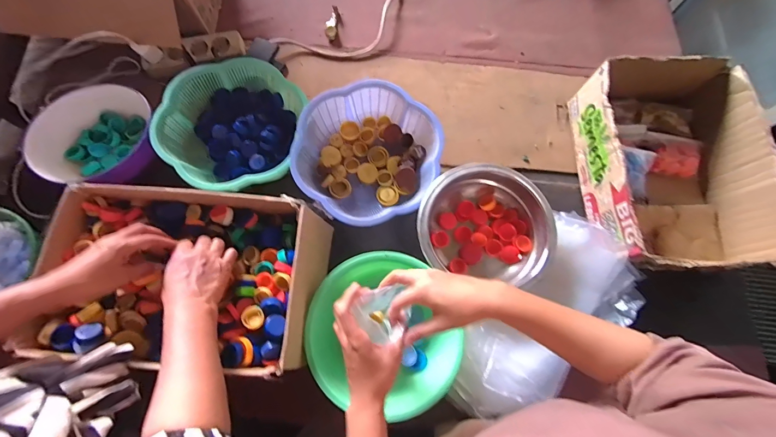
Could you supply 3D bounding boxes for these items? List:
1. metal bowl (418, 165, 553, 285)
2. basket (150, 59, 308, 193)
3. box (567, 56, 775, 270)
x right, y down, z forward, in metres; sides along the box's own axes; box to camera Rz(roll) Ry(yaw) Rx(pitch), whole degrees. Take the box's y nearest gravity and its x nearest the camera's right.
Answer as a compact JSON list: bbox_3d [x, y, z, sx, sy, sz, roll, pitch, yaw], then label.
[{"bbox_3d":[0.167,0.020,0.605,0.225,0.082,0.212,0,74,-1],"label":"metal bowl"},{"bbox_3d":[-0.288,-0.167,0.648,0.239,0.082,0.266,4,71,0],"label":"basket"},{"bbox_3d":[0.517,-0.093,0.624,0.282,0.134,0.379,-1,74,-2],"label":"box"}]

